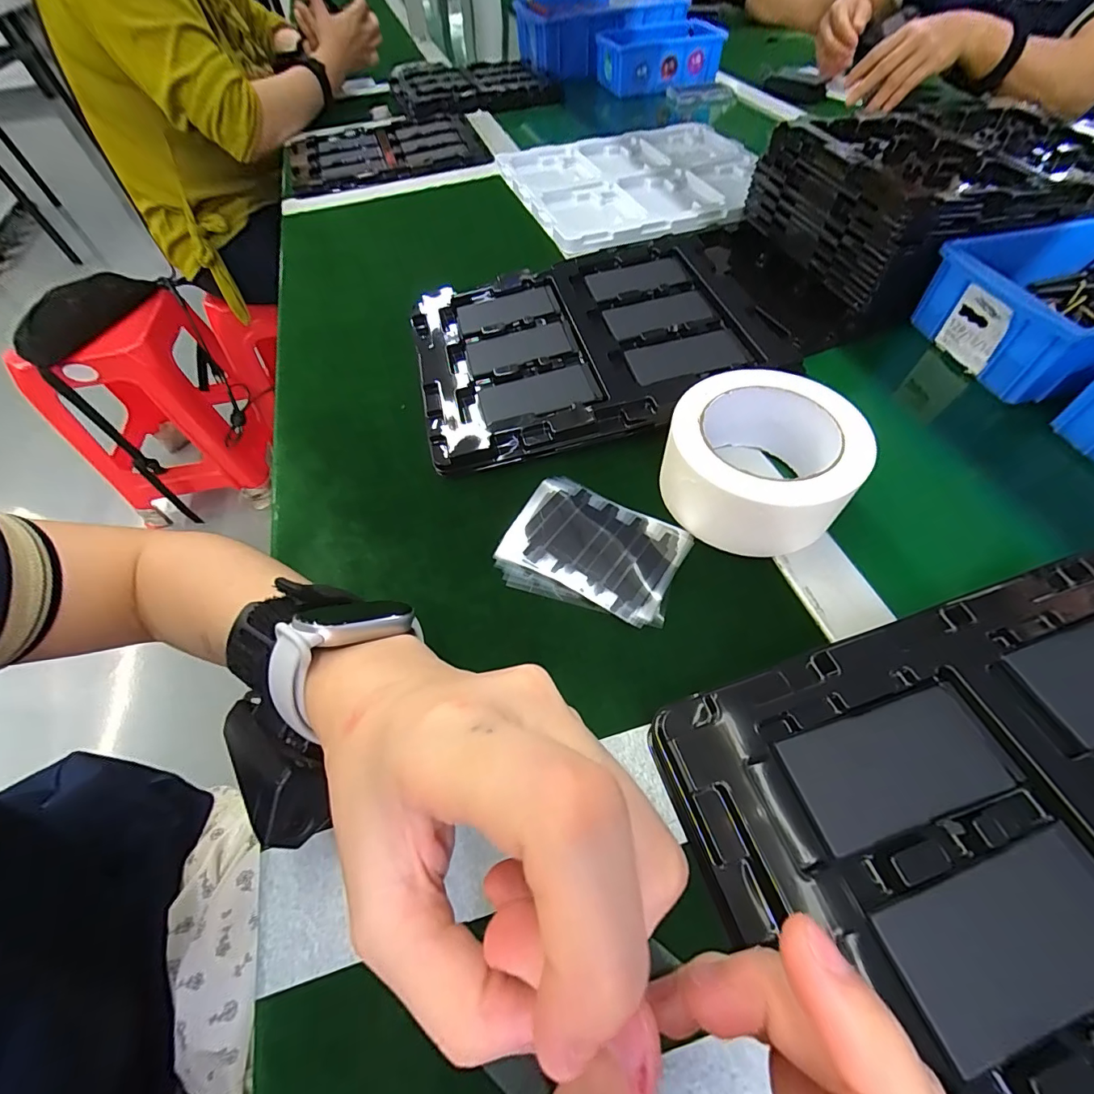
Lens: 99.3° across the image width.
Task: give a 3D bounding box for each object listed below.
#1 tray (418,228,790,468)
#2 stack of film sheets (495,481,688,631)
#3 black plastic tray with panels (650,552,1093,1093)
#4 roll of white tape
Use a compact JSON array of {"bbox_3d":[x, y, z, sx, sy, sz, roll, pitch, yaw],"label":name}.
[{"bbox_3d":[0.048,-0.184,0.405,0.313,0.025,0.232,-13,57,-4],"label":"tray"},{"bbox_3d":[0.029,0.000,0.296,0.107,0.004,0.086,20,60,16],"label":"stack of film sheets"},{"bbox_3d":[0.215,0.126,0.180,0.284,0.034,0.218,-18,57,-7],"label":"black plastic tray with panels"},{"bbox_3d":[0.133,-0.058,0.299,0.107,0.054,0.114,-2,57,3],"label":"roll of white tape"}]

